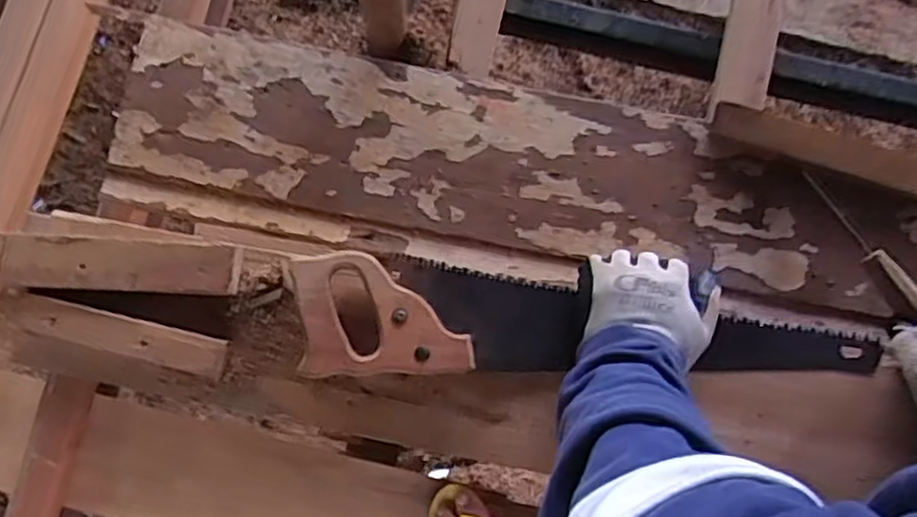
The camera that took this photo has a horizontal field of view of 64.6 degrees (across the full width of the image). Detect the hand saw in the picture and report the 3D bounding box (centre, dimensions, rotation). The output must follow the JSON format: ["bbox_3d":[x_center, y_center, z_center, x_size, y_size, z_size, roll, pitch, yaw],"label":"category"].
[{"bbox_3d":[0.111,0.064,0.616,0.493,0.022,0.098,6,76,-4],"label":"hand saw"}]

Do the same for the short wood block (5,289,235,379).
[{"bbox_3d":[-0.285,0.063,0.606,0.182,0.018,0.032,14,82,3],"label":"short wood block"}]

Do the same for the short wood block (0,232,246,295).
[{"bbox_3d":[-0.289,0.004,0.614,0.205,0.017,0.044,2,82,1],"label":"short wood block"}]

